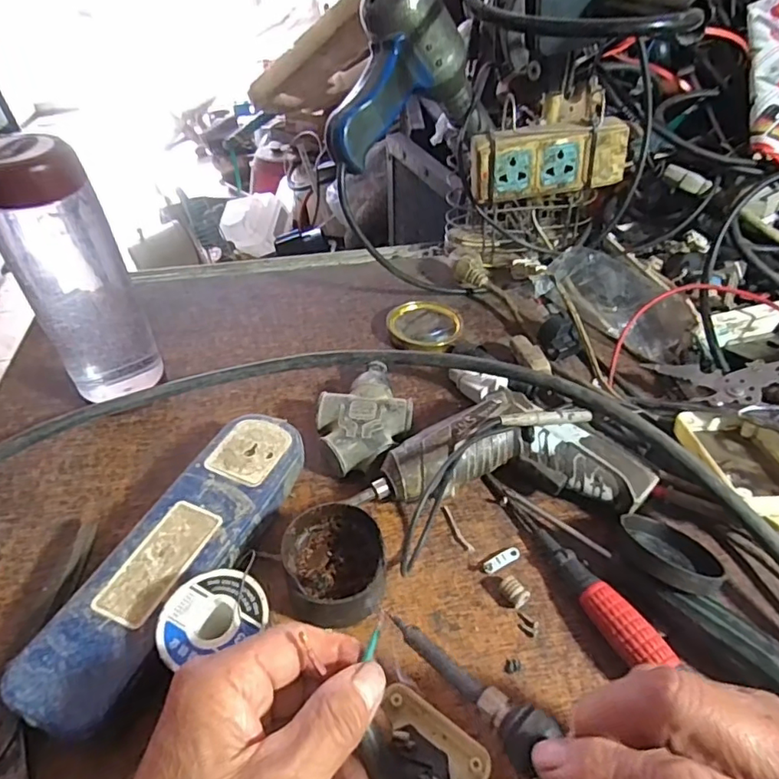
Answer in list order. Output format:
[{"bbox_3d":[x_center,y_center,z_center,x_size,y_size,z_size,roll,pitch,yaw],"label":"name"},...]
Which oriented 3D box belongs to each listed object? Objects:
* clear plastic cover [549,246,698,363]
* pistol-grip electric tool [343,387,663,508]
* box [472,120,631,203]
[{"bbox_3d":[0.214,-0.083,0.504,0.139,0.058,0.034,45,22,27],"label":"clear plastic cover"},{"bbox_3d":[0.074,0.041,0.362,0.184,0.044,0.077,0,44,4],"label":"pistol-grip electric tool"},{"bbox_3d":[0.140,-0.208,0.488,0.135,0.056,0.036,-4,44,-1],"label":"box"}]

